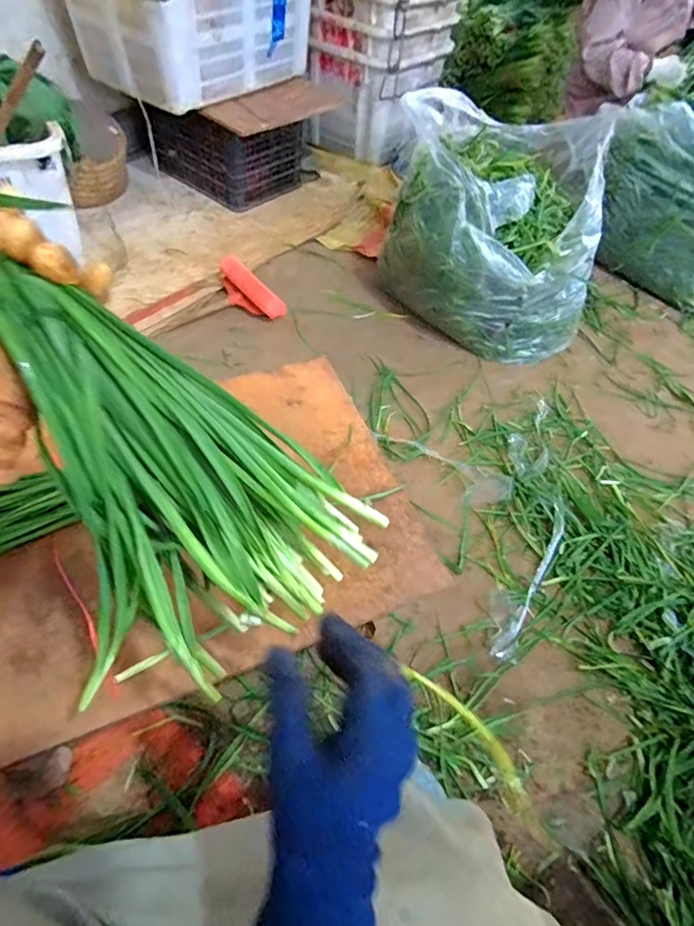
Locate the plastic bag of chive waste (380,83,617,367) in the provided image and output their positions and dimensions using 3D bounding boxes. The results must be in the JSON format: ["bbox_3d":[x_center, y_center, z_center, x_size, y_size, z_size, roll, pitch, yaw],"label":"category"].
[{"bbox_3d":[0.359,-0.565,1.242,0.481,0.438,0.431,4,54,-4],"label":"plastic bag of chive waste"}]

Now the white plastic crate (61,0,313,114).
[{"bbox_3d":[-0.450,-1.312,1.417,0.444,0.331,0.596,35,58,18],"label":"white plastic crate"}]

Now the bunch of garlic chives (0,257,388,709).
[{"bbox_3d":[-0.156,-0.044,0.276,0.423,0.076,0.171,50,57,-18],"label":"bunch of garlic chives"}]

